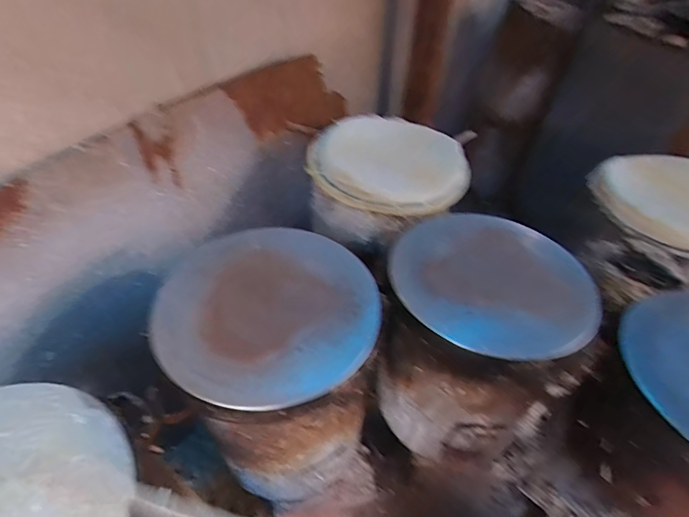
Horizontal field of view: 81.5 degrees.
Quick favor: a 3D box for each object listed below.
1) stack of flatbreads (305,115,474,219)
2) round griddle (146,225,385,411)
[{"bbox_3d":[0.115,-0.254,1.061,0.416,0.063,0.400,19,46,17],"label":"stack of flatbreads"},{"bbox_3d":[-0.135,0.069,0.693,0.364,0.030,0.383,2,43,-1],"label":"round griddle"}]

